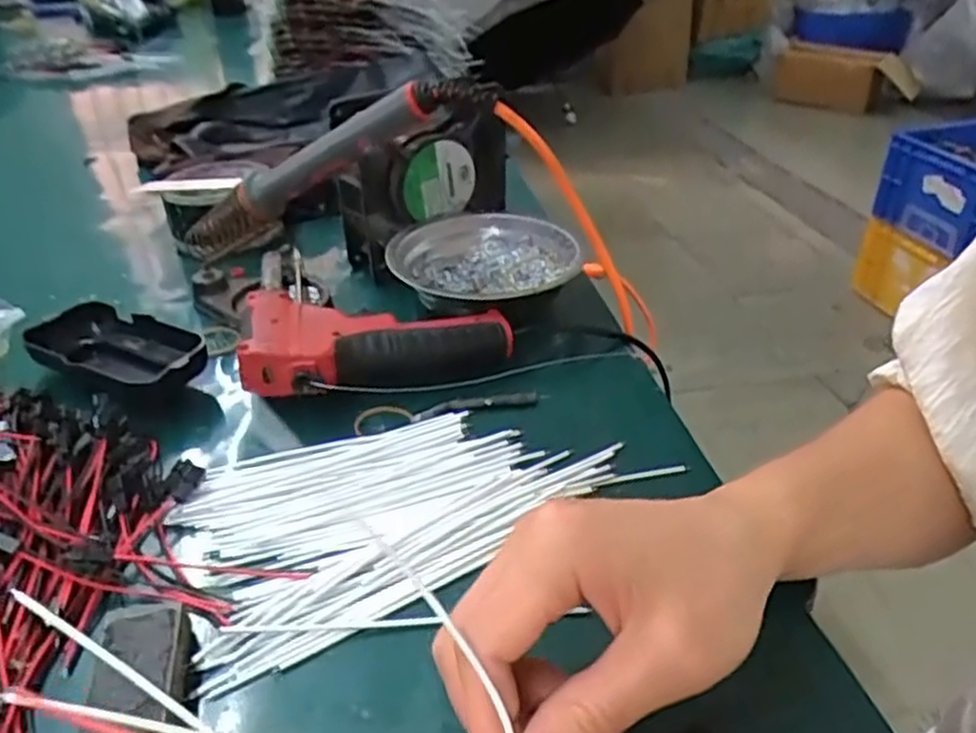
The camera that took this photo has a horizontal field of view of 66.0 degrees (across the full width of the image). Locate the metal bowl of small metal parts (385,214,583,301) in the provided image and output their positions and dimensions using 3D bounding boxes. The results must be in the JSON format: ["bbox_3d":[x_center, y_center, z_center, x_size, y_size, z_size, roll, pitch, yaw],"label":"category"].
[{"bbox_3d":[-0.002,-0.068,0.509,0.114,0.036,0.117,0,34,0],"label":"metal bowl of small metal parts"}]

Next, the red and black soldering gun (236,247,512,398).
[{"bbox_3d":[-0.064,-0.027,0.446,0.147,0.034,0.121,-3,34,-5],"label":"red and black soldering gun"}]

